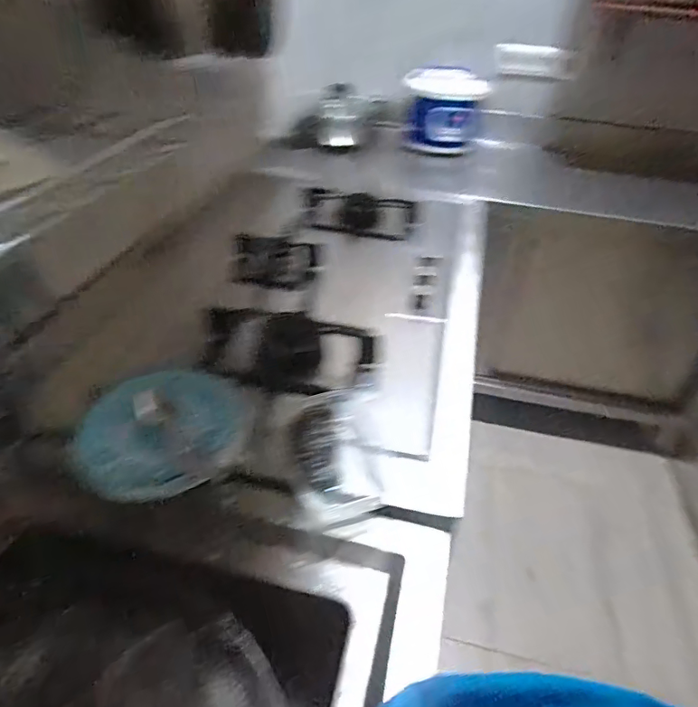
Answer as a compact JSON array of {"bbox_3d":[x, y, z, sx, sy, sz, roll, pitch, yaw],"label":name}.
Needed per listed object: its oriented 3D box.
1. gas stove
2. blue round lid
[{"bbox_3d":[0.001,-0.120,0.976,0.466,0.074,0.907,11,39,8],"label":"gas stove"},{"bbox_3d":[-0.234,0.084,0.673,0.203,0.034,0.218,3,38,-2],"label":"blue round lid"}]

